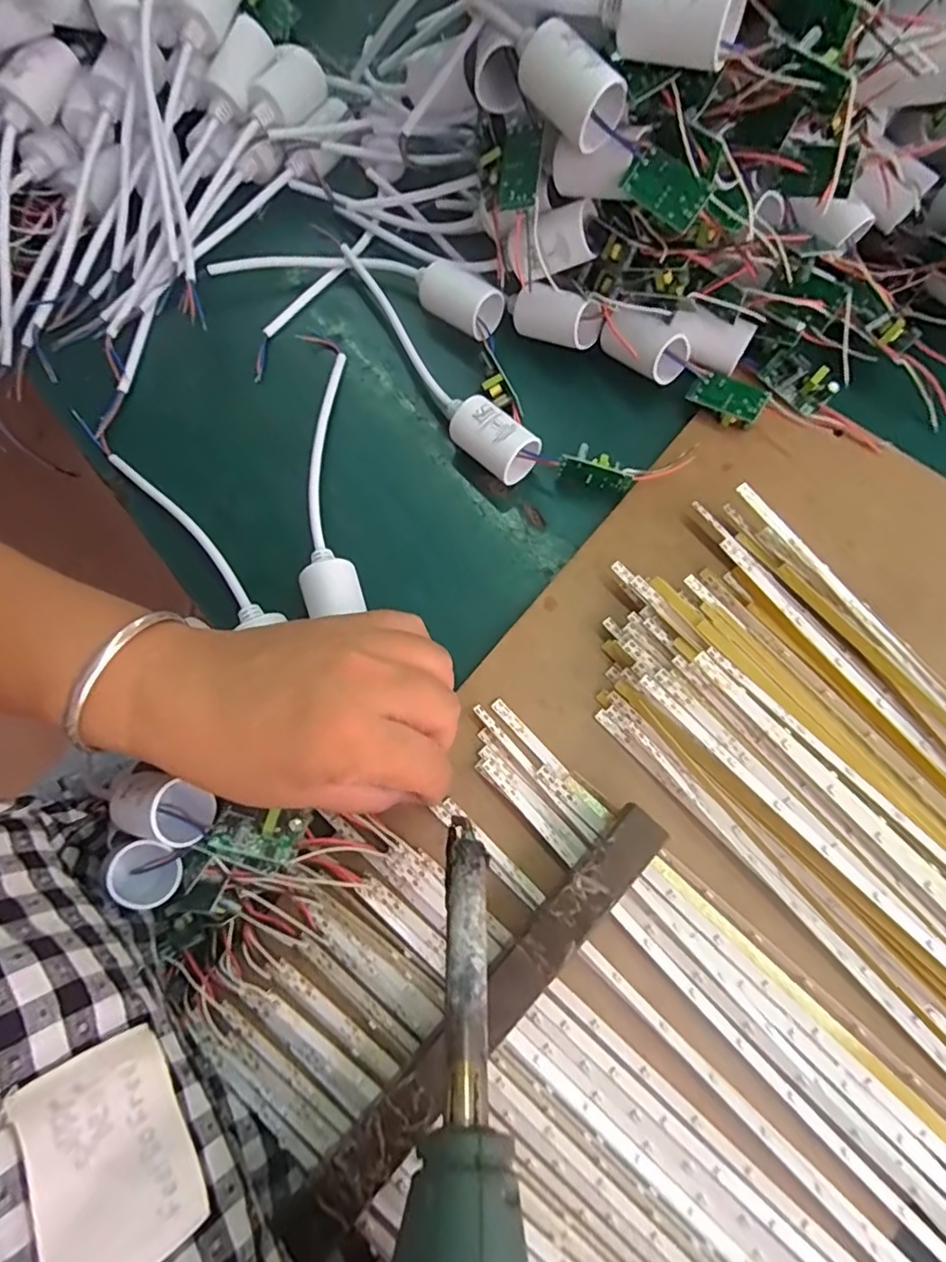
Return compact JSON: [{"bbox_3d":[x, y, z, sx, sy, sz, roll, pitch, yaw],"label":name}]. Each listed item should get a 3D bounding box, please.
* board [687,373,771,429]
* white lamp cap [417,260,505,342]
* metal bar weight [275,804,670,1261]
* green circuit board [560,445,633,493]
[{"bbox_3d":[0.138,-0.127,0.318,0.039,0.015,0.019,31,77,11],"label":"board"},{"bbox_3d":[-0.007,-0.193,0.338,0.048,0.026,0.027,39,79,12],"label":"white lamp cap"},{"bbox_3d":[0.006,0.154,0.236,0.021,0.021,0.201,42,80,13],"label":"metal bar weight"},{"bbox_3d":[0.066,-0.086,0.307,0.039,0.016,0.012,17,75,7],"label":"green circuit board"}]

